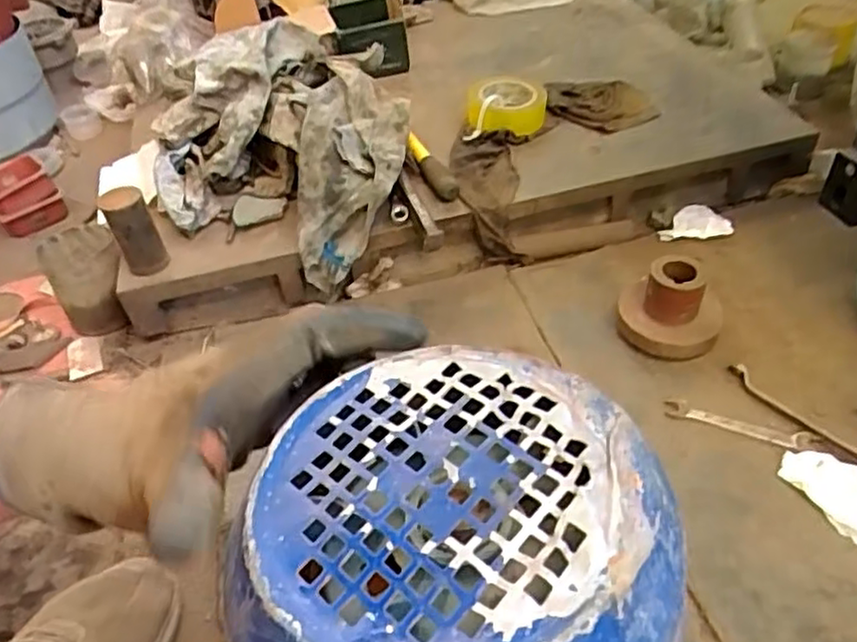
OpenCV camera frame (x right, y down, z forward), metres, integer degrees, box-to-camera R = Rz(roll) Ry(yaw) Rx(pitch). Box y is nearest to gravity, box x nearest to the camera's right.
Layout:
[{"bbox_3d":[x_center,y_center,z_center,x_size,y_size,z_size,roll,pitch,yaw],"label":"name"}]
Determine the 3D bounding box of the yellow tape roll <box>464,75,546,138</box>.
[{"bbox_3d":[0.120,-0.330,1.070,0.130,0.053,0.126,-13,44,-6],"label":"yellow tape roll"}]

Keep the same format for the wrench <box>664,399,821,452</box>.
[{"bbox_3d":[0.329,0.111,0.734,0.150,0.006,0.028,12,47,18],"label":"wrench"}]

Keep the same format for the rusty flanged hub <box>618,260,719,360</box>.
[{"bbox_3d":[0.281,-0.019,0.810,0.111,0.085,0.115,-4,44,3],"label":"rusty flanged hub"}]

